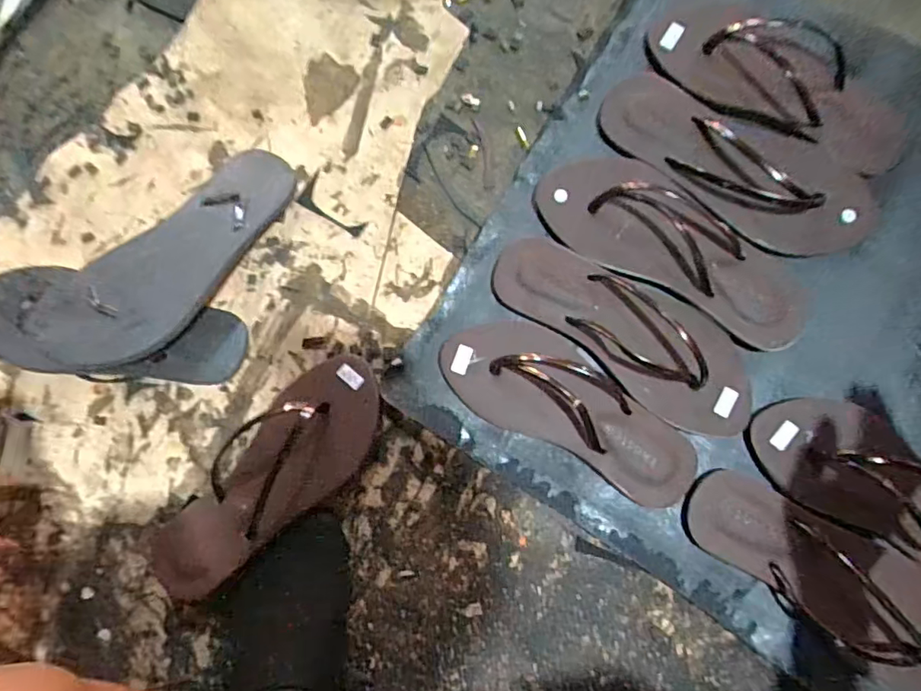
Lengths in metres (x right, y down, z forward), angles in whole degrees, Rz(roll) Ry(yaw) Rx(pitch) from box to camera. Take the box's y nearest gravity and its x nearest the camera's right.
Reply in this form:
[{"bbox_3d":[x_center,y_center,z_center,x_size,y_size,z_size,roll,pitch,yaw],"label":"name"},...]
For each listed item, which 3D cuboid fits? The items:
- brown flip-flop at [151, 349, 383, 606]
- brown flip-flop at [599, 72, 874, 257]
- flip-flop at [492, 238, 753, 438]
[{"bbox_3d":[-0.175,0.125,0.492,0.266,0.047,0.096,-45,84,0],"label":"brown flip-flop"},{"bbox_3d":[0.251,-0.168,0.494,0.255,0.031,0.093,34,89,6],"label":"brown flip-flop"},{"bbox_3d":[0.148,-0.015,0.488,0.252,0.030,0.087,37,89,6],"label":"flip-flop"}]

